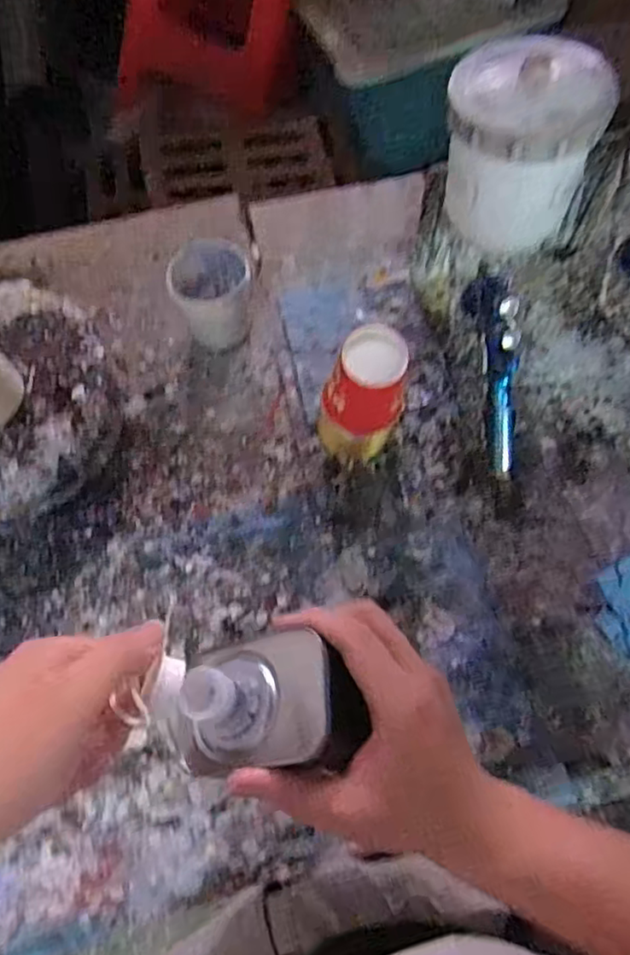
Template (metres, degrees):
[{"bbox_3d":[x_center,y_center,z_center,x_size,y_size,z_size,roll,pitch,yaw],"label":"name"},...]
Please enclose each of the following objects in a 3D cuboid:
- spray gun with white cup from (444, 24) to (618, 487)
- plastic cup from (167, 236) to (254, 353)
[{"bbox_3d":[0.153,-0.155,0.517,0.106,0.321,0.115,-9,48,-1],"label":"spray gun with white cup"},{"bbox_3d":[-0.098,-0.178,0.648,0.073,0.102,0.073,-1,69,2],"label":"plastic cup"}]

